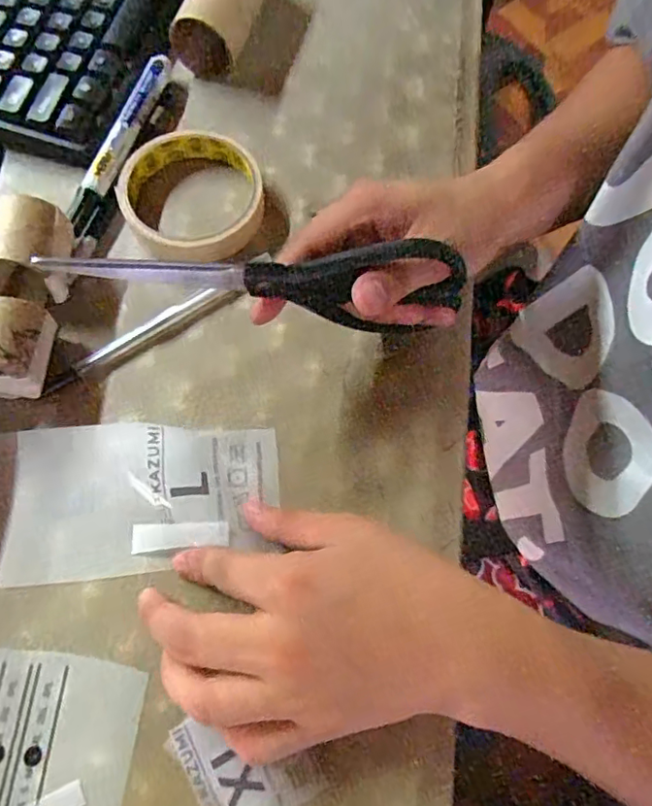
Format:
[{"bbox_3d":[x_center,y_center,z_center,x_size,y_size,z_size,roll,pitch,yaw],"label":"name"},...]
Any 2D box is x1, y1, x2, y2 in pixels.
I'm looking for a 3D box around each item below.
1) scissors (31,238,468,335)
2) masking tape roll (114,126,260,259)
[{"bbox_3d":[-0.023,-0.054,0.257,0.183,0.047,0.019,-1,69,-14],"label":"scissors"},{"bbox_3d":[-0.083,-0.127,0.346,0.082,0.024,0.083,1,71,-3],"label":"masking tape roll"}]

